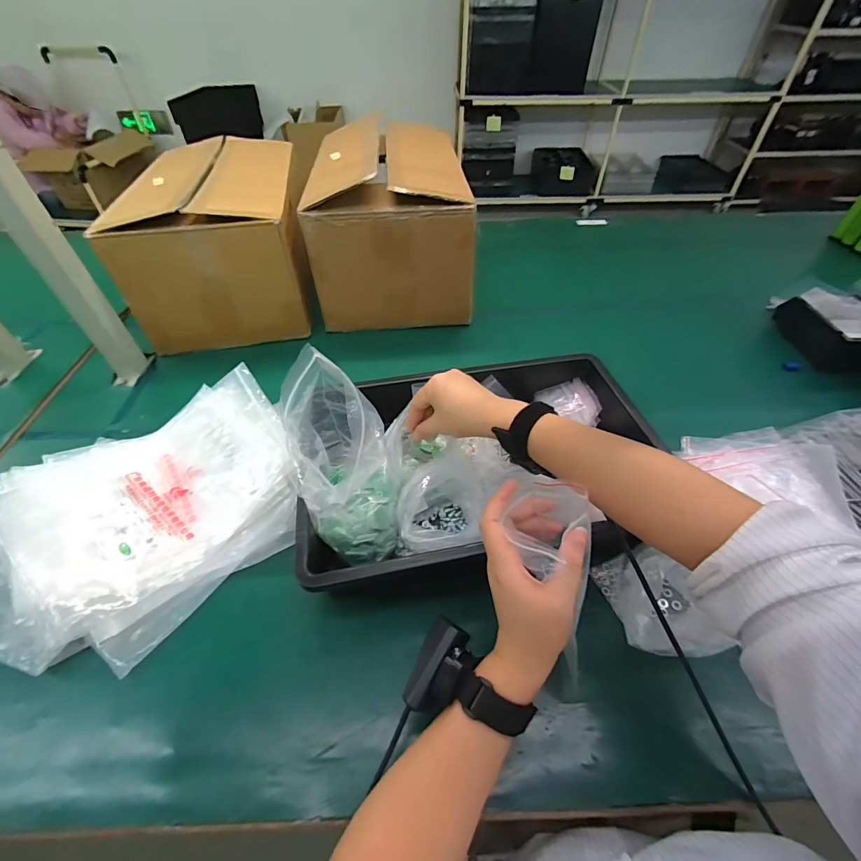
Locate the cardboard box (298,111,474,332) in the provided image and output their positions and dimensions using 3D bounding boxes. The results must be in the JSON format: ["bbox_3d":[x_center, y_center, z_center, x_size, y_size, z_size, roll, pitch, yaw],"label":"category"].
[{"bbox_3d":[-0.088,-0.427,0.857,0.293,0.271,0.382,-6,48,-5],"label":"cardboard box"}]

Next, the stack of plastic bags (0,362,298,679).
[{"bbox_3d":[-0.342,0.089,0.461,0.390,0.070,0.287,-37,67,-25],"label":"stack of plastic bags"}]

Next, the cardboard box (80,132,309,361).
[{"bbox_3d":[-0.406,-0.398,0.831,0.291,0.214,0.476,-8,49,-7],"label":"cardboard box"}]

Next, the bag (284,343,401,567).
[{"bbox_3d":[-0.093,0.032,0.446,0.105,0.227,0.085,-20,8,-20],"label":"bag"}]

